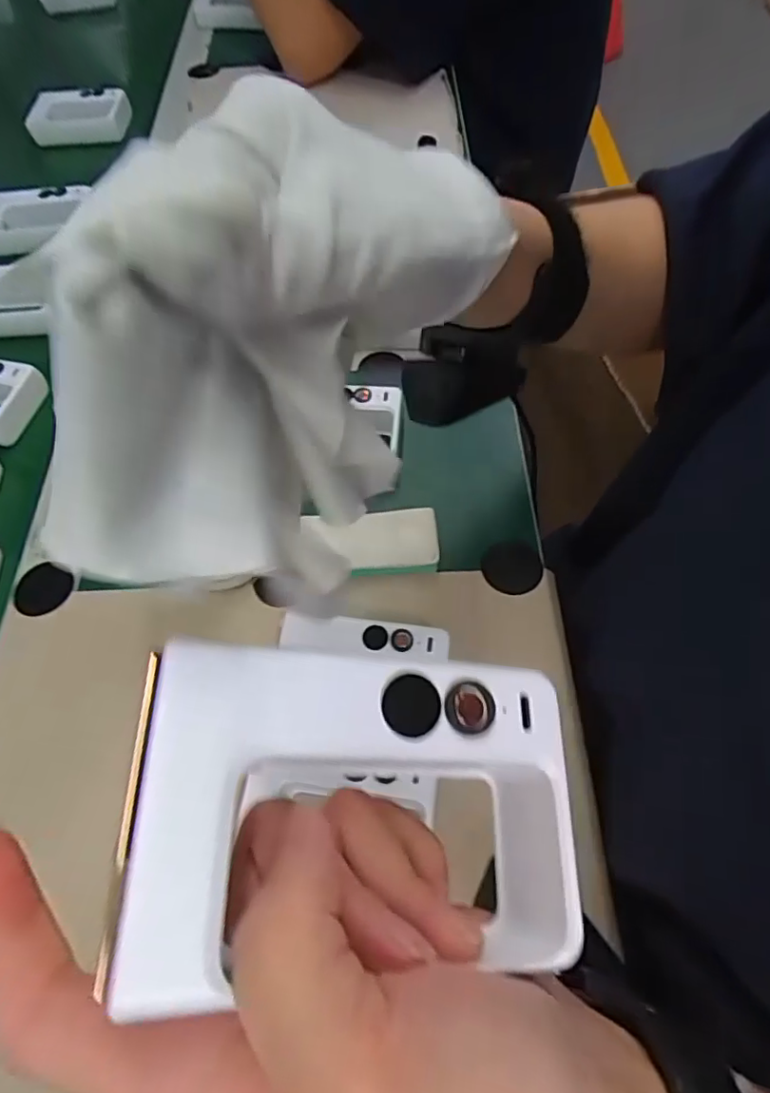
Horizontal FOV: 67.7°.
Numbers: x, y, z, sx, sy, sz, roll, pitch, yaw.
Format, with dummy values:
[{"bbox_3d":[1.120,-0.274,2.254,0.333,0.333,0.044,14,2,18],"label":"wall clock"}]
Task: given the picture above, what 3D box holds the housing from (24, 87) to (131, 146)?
[{"bbox_3d":[-0.341,-0.478,0.637,0.104,0.033,0.053,0,60,5],"label":"housing"}]

